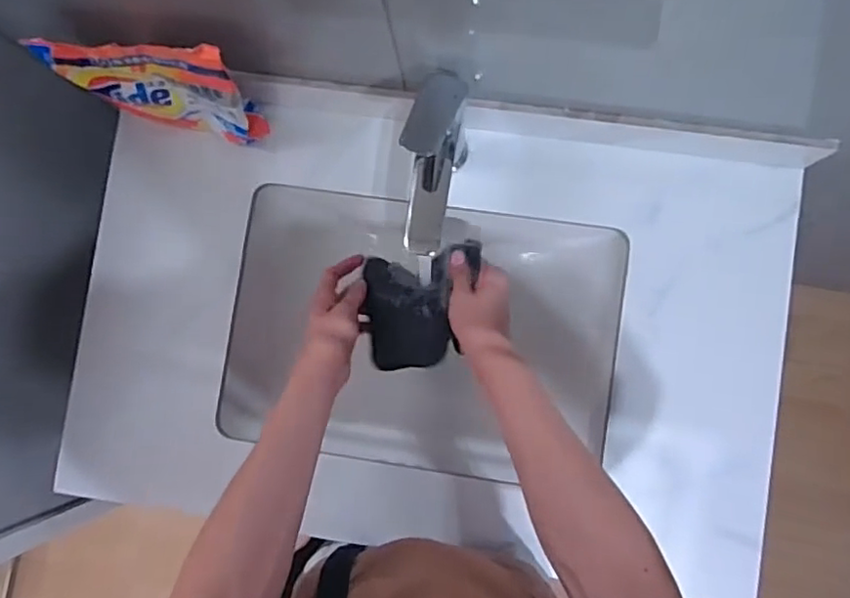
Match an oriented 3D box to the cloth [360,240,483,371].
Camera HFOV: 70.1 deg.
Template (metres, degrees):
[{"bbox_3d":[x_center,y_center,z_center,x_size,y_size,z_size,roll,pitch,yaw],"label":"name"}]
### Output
[{"bbox_3d":[-0.001,0.008,0.663,0.127,0.069,0.129,-5,88,3],"label":"cloth"}]

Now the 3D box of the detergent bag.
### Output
[{"bbox_3d":[-0.269,-0.212,0.626,0.177,0.167,0.044,9,89,4],"label":"detergent bag"}]

